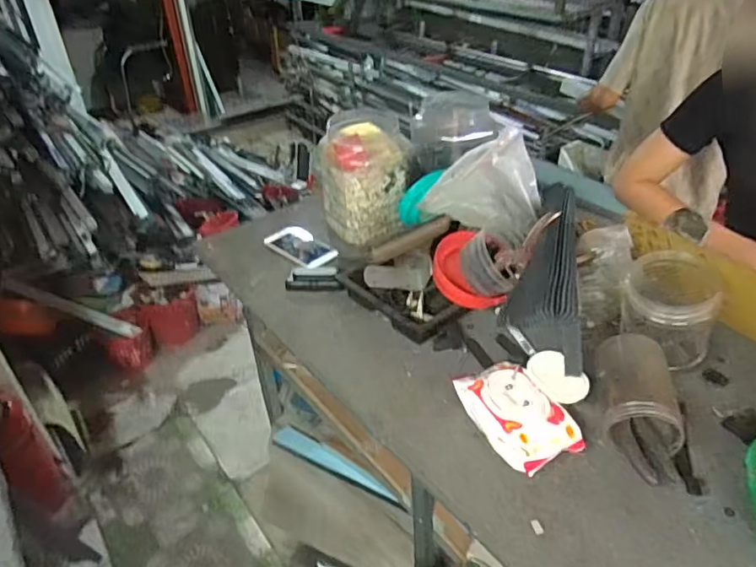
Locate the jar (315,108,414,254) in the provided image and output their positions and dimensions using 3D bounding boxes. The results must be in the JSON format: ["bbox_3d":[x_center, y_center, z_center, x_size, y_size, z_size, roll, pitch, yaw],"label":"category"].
[{"bbox_3d":[-0.028,-0.202,1.078,0.145,0.239,0.142,-24,41,-28],"label":"jar"}]

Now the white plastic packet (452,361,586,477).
[{"bbox_3d":[0.179,0.168,0.716,0.097,0.050,0.175,-15,38,-18],"label":"white plastic packet"}]

